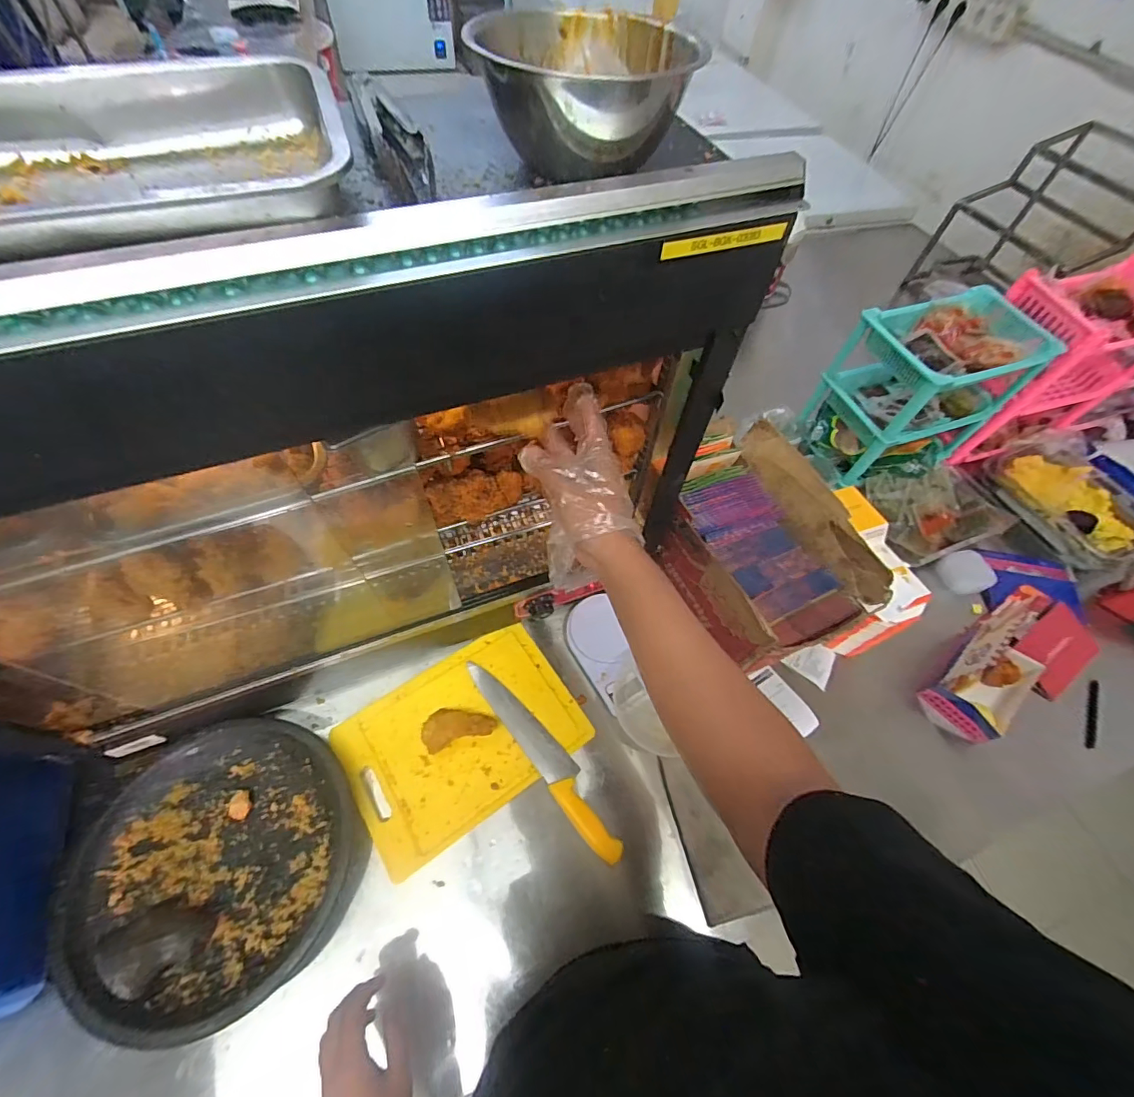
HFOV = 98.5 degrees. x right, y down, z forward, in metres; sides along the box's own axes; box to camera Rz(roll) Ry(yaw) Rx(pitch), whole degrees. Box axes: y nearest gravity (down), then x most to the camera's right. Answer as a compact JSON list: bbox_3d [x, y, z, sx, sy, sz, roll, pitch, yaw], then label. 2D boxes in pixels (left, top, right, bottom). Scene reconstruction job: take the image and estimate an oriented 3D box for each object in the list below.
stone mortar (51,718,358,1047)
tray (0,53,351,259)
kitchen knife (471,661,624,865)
[{"bbox_3d":[-0.462,0.395,0.632,0.338,0.072,0.325,18,59,7],"label":"stone mortar"},{"bbox_3d":[-0.316,-0.251,0.323,0.293,0.049,0.208,-19,61,-15],"label":"tray"},{"bbox_3d":[-0.039,0.314,0.757,0.050,0.026,0.347,-34,66,-22],"label":"kitchen knife"}]

